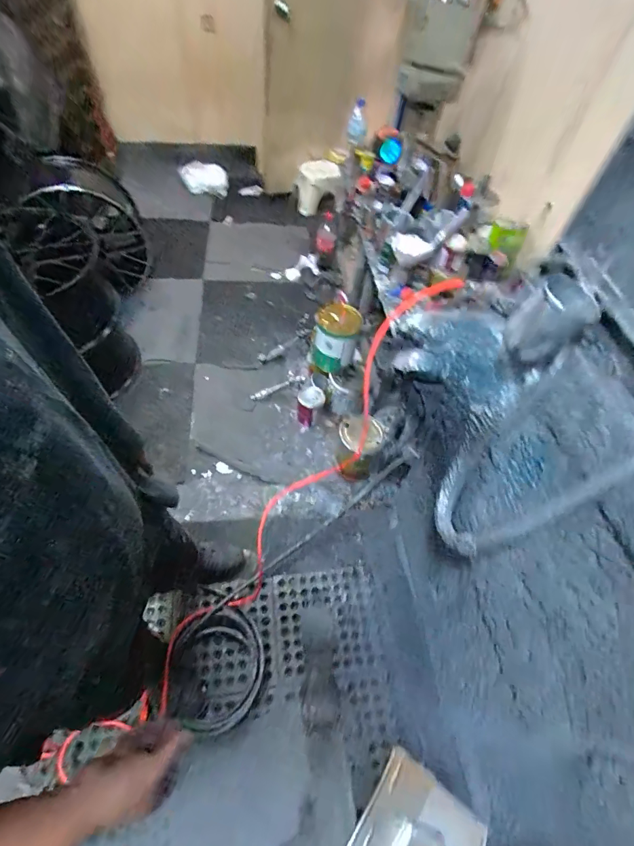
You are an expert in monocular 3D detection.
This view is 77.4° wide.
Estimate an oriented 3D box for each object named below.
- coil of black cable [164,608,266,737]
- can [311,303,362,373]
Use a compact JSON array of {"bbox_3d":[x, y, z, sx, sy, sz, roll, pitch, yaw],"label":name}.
[{"bbox_3d":[-0.282,0.693,1.127,0.255,0.018,0.300,0,56,-5],"label":"coil of black cable"},{"bbox_3d":[0.069,-0.326,1.482,0.172,0.168,0.174,11,54,0],"label":"can"}]

